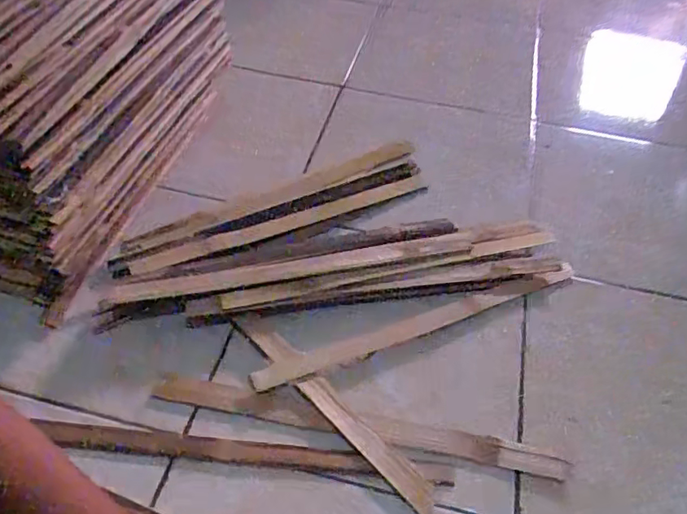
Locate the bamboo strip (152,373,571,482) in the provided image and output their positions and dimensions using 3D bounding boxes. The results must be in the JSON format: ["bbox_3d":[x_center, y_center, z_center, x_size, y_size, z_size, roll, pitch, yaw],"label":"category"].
[{"bbox_3d":[0.012,0.156,0.535,0.383,0.006,0.032,10,50,6],"label":"bamboo strip"}]

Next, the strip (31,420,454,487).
[{"bbox_3d":[-0.089,0.176,0.512,0.366,0.007,0.024,5,49,1],"label":"strip"}]

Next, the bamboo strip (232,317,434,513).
[{"bbox_3d":[-0.013,0.140,0.544,0.026,0.007,0.253,-36,64,-28],"label":"bamboo strip"}]

